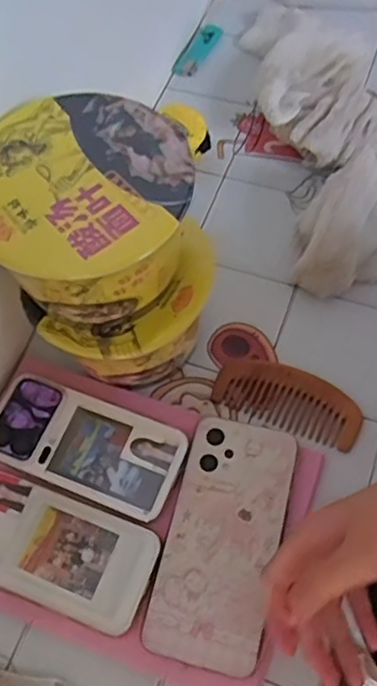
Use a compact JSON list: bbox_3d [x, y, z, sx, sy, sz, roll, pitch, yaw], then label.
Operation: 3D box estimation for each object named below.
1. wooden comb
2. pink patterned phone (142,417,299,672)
[{"bbox_3d":[0.078,0.043,0.486,0.114,0.013,0.047,20,66,13],"label":"wooden comb"},{"bbox_3d":[0.024,0.131,0.425,0.076,0.006,0.161,13,65,9],"label":"pink patterned phone"}]

